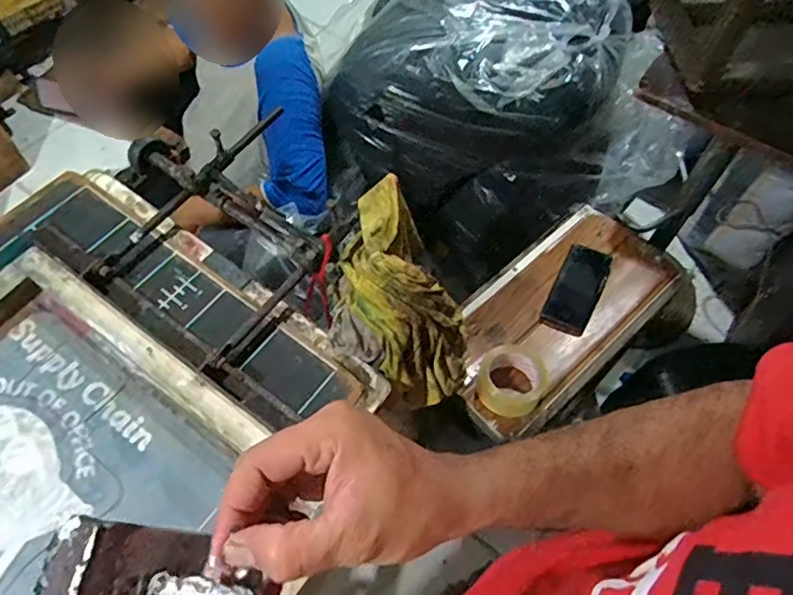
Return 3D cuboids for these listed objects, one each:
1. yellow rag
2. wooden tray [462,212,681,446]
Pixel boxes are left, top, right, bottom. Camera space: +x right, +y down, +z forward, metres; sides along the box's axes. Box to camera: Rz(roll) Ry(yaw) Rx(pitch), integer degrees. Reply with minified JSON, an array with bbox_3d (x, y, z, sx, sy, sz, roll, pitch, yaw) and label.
[{"bbox_3d":[0.012,-0.020,0.815,0.188,0.175,0.283,6,60,1],"label":"yellow rag"},{"bbox_3d":[0.283,0.021,1.000,0.490,0.072,0.229,-38,68,-21],"label":"wooden tray"}]

